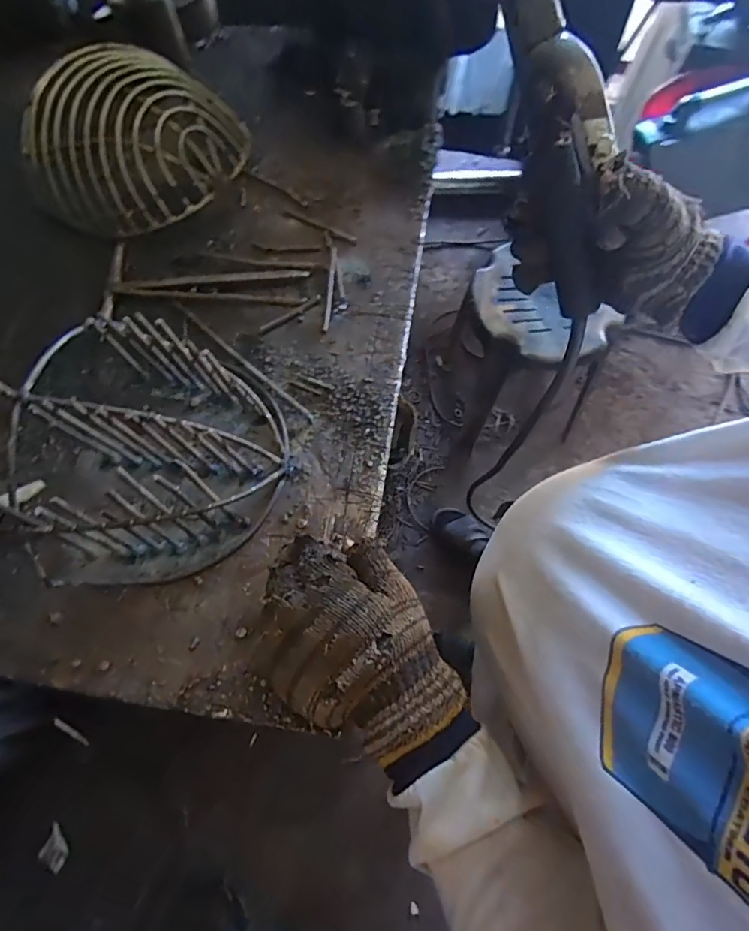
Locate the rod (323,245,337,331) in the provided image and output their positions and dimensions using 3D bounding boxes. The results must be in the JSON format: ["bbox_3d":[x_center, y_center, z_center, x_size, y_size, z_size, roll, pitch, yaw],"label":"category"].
[{"bbox_3d":[-0.047,-0.192,0.542,0.007,0.005,0.104,3,70,3],"label":"rod"}]

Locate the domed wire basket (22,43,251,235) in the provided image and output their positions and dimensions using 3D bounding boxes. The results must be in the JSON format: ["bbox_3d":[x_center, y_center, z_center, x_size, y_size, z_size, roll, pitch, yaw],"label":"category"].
[{"bbox_3d":[-0.259,-0.366,0.558,0.203,0.102,0.206,-1,70,1],"label":"domed wire basket"}]

